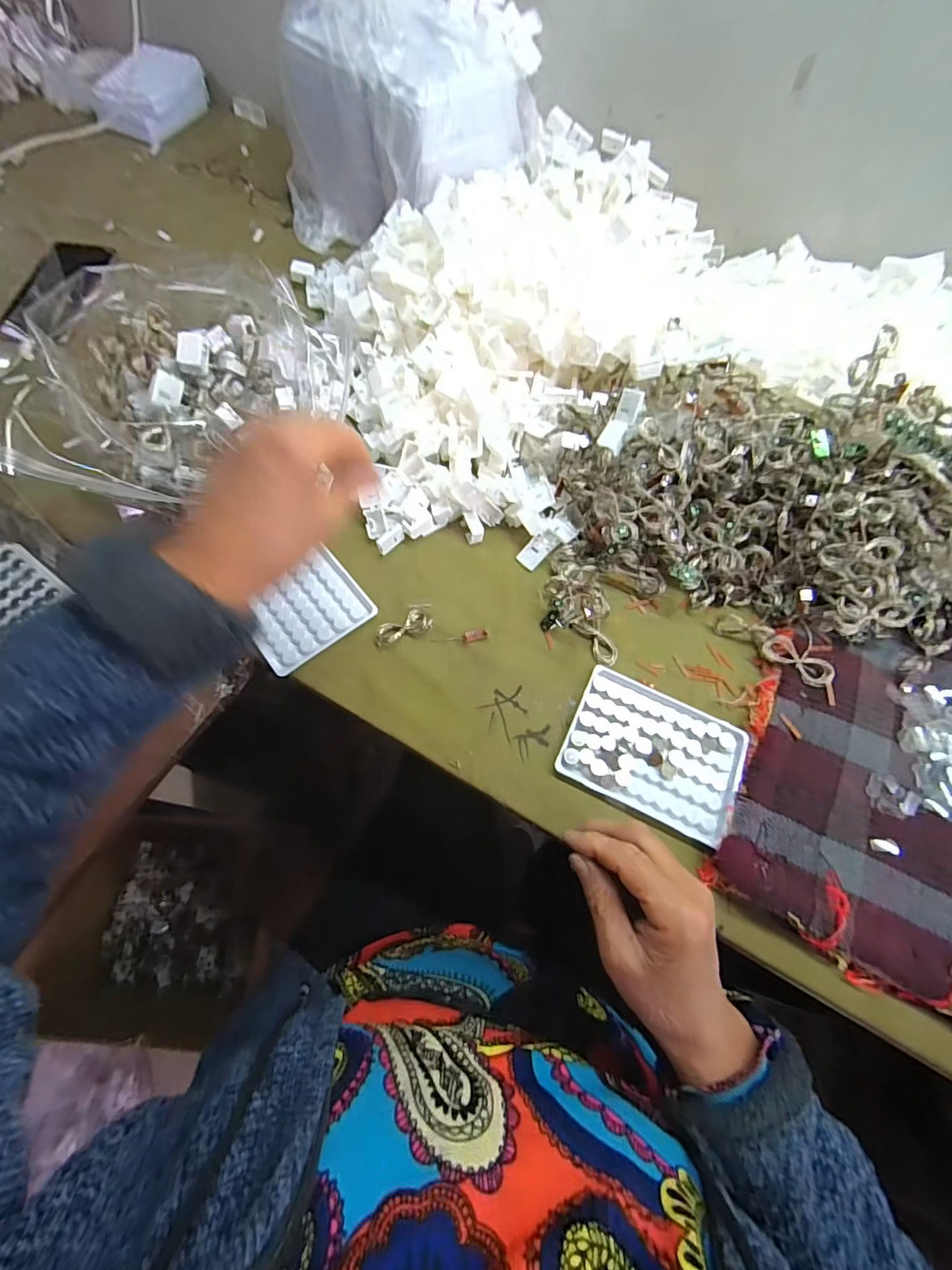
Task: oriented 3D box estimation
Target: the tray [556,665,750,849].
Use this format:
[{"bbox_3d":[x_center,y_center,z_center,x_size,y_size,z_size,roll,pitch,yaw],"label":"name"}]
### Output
[{"bbox_3d":[0.137,0.088,0.377,0.127,0.012,0.091,25,68,8],"label":"tray"}]

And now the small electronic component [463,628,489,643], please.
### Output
[{"bbox_3d":[0.000,0.000,0.408,0.021,0.008,0.008,-14,68,-9],"label":"small electronic component"}]

